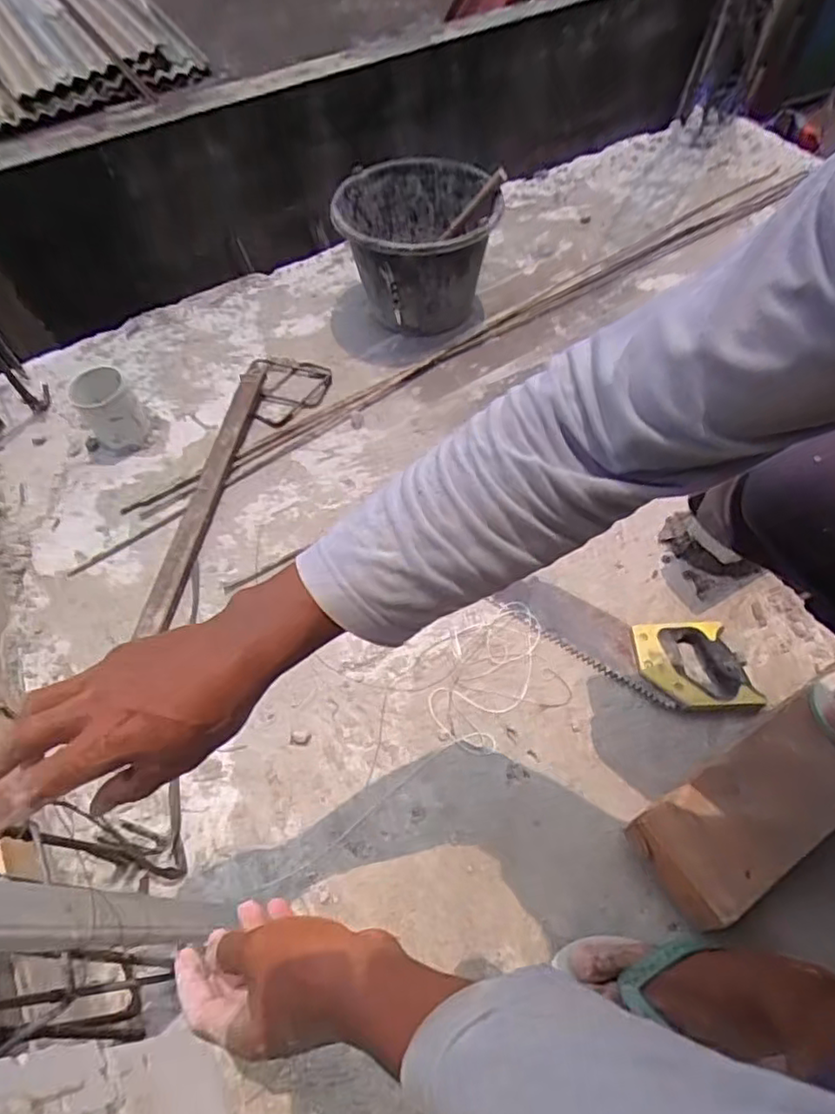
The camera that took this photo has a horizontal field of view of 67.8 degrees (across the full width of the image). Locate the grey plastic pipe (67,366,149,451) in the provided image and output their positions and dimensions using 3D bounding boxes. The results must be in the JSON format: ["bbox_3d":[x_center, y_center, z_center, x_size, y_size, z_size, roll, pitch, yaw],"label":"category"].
[{"bbox_3d":[-0.491,-0.228,1.002,0.087,0.116,0.078,-31,62,-15],"label":"grey plastic pipe"}]

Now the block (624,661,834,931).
[{"bbox_3d":[0.414,0.239,0.692,0.385,0.073,0.121,-31,62,-15],"label":"block"}]

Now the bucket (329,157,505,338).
[{"bbox_3d":[0.004,-0.540,1.117,0.258,0.216,0.258,-2,59,2],"label":"bucket"}]

